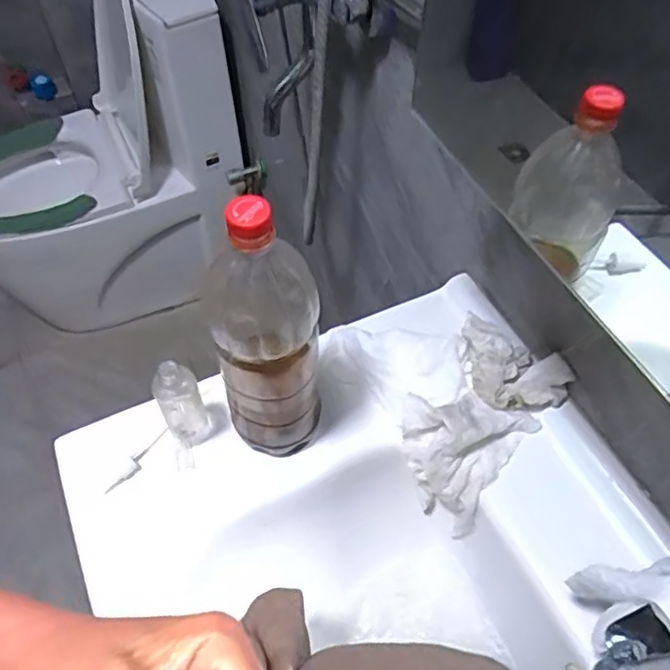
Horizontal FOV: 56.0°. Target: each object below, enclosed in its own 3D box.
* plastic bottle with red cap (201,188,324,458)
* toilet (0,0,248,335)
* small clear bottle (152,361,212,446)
[{"bbox_3d":[-0.052,0.011,0.504,0.060,0.265,0.073,36,62,23],"label":"plastic bottle with red cap"},{"bbox_3d":[-0.588,-0.429,1.500,0.662,0.746,0.473,-18,56,-12],"label":"toilet"},{"bbox_3d":[-0.140,0.062,0.575,0.037,0.121,0.033,-19,56,-13],"label":"small clear bottle"}]

